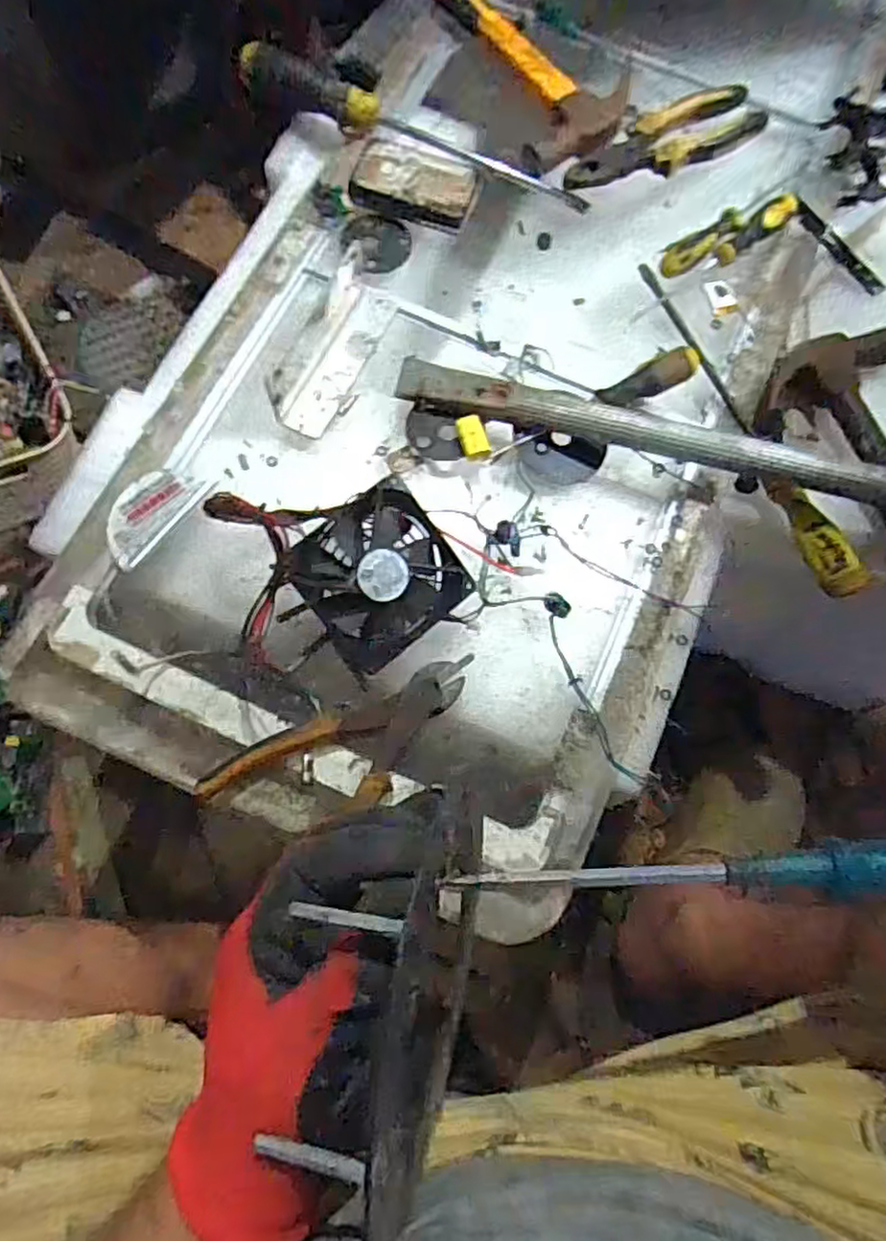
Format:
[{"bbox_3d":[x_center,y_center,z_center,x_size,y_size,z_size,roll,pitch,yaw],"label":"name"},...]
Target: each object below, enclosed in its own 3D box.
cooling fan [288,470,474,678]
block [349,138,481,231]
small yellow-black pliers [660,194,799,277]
[{"bbox_3d":[-0.040,-0.029,0.444,0.094,0.029,0.095,-37,106,-6],"label":"cooling fan"},{"bbox_3d":[-0.021,-0.350,0.555,0.097,0.027,0.059,15,75,3],"label":"block"},{"bbox_3d":[0.227,-0.306,0.552,0.120,0.024,0.036,-35,78,-9],"label":"small yellow-black pliers"}]

